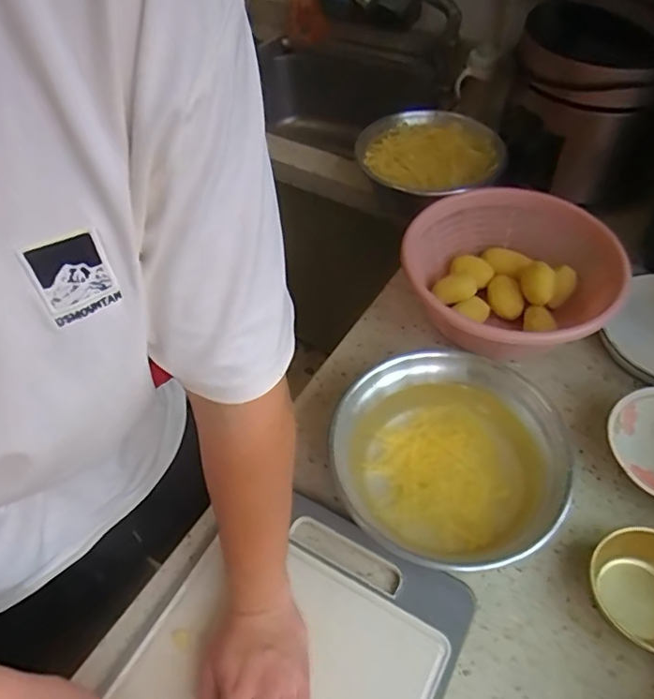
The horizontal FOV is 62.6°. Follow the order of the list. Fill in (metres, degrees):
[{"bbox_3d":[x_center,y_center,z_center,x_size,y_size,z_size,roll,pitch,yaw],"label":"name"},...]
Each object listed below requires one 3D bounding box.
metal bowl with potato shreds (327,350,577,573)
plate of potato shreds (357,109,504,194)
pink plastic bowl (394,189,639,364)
[{"bbox_3d":[0.133,0.127,0.613,0.252,0.098,0.253,-1,51,2],"label":"metal bowl with potato shreds"},{"bbox_3d":[0.171,-0.348,0.925,0.221,0.032,0.217,-1,51,2],"label":"plate of potato shreds"},{"bbox_3d":[0.253,-0.097,0.762,0.270,0.128,0.281,-1,51,2],"label":"pink plastic bowl"}]

